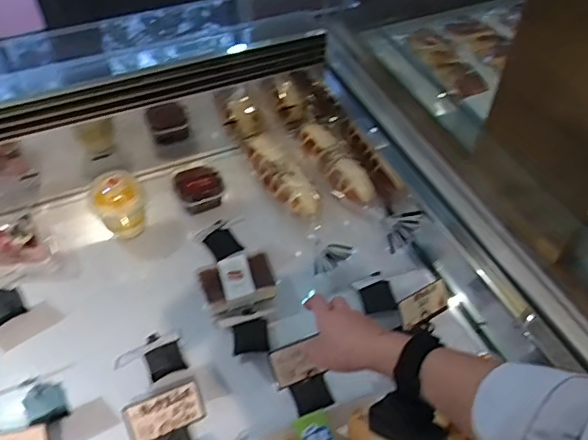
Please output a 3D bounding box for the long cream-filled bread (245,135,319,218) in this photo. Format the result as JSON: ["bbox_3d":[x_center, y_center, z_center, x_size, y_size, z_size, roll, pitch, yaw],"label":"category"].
[{"bbox_3d":[-0.027,-0.081,0.993,0.055,0.036,0.194,-26,54,-21],"label":"long cream-filled bread"}]

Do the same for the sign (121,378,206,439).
[{"bbox_3d":[-0.152,0.255,0.689,0.091,0.091,0.054,-21,52,-18],"label":"sign"}]

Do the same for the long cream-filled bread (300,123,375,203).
[{"bbox_3d":[0.072,-0.110,1.016,0.067,0.042,0.229,-20,52,-18],"label":"long cream-filled bread"}]

